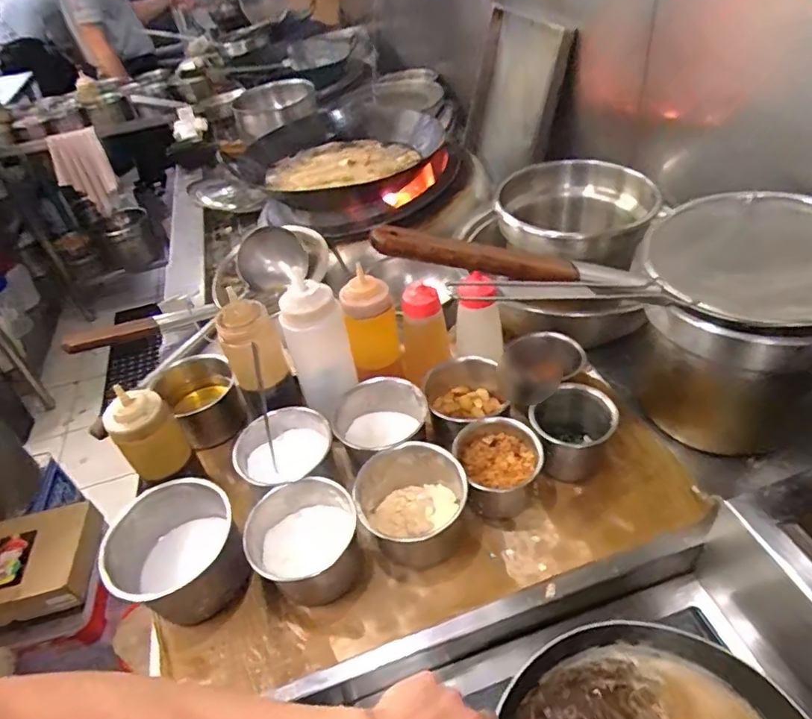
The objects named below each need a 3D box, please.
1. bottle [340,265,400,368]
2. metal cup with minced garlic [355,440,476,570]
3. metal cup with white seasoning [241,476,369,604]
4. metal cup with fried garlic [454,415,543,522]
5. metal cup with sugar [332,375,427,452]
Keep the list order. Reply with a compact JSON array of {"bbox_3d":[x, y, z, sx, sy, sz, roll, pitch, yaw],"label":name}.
[{"bbox_3d":[-0.047,-0.040,0.741,0.065,0.156,0.055,-14,42,-6],"label":"bottle"},{"bbox_3d":[0.013,0.168,0.634,0.130,0.090,0.108,-18,43,-12],"label":"metal cup with minced garlic"},{"bbox_3d":[-0.111,0.208,0.617,0.119,0.085,0.114,-4,42,4],"label":"metal cup with white seasoning"},{"bbox_3d":[0.112,0.124,0.650,0.089,0.069,0.090,-4,42,4],"label":"metal cup with fried garlic"},{"bbox_3d":[-0.028,0.087,0.713,0.110,0.085,0.121,-4,42,4],"label":"metal cup with sugar"}]

